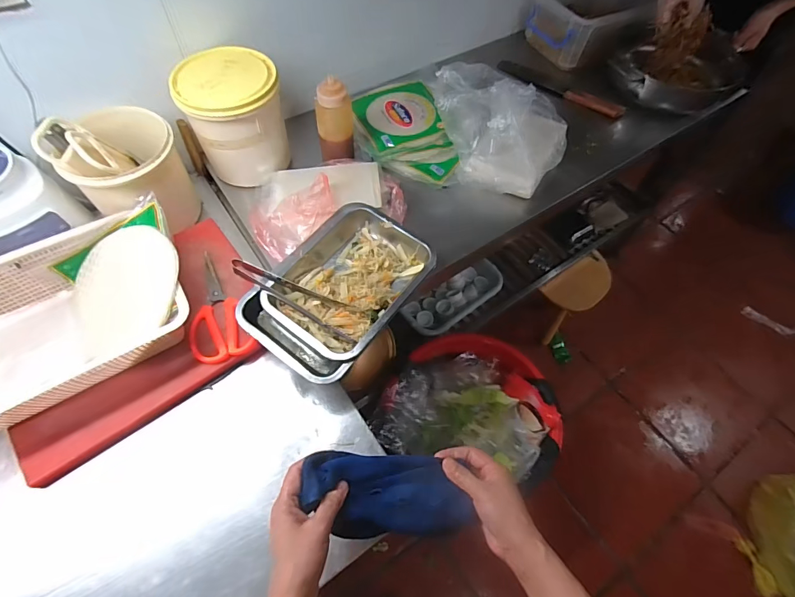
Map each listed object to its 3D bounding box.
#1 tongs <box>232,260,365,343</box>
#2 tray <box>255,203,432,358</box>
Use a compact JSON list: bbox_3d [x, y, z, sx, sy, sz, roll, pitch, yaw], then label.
[{"bbox_3d":[-0.158,-0.003,0.638,0.217,0.035,0.051,23,61,10],"label":"tongs"},{"bbox_3d":[-0.077,-0.034,0.681,0.209,0.052,0.253,36,64,17],"label":"tray"}]

